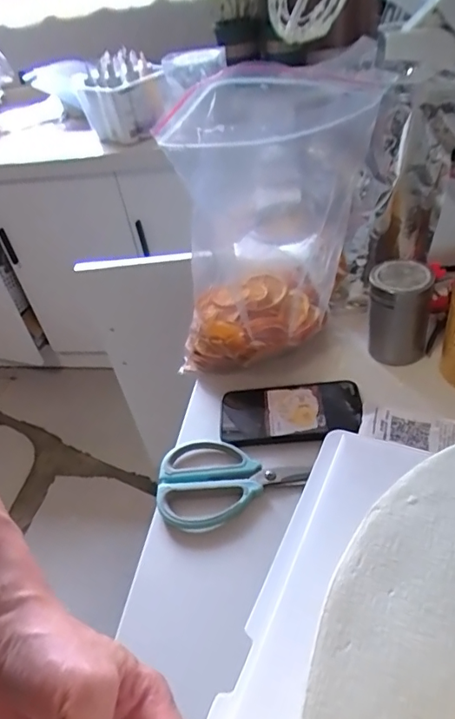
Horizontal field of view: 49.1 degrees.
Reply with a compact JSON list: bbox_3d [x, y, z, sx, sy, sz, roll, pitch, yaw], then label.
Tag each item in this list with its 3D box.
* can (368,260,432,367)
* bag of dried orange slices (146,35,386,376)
[{"bbox_3d":[0.190,-0.047,0.557,0.063,0.110,0.058,2,43,14],"label":"can"},{"bbox_3d":[0.061,-0.166,0.553,0.176,0.277,0.246,5,44,18],"label":"bag of dried orange slices"}]

